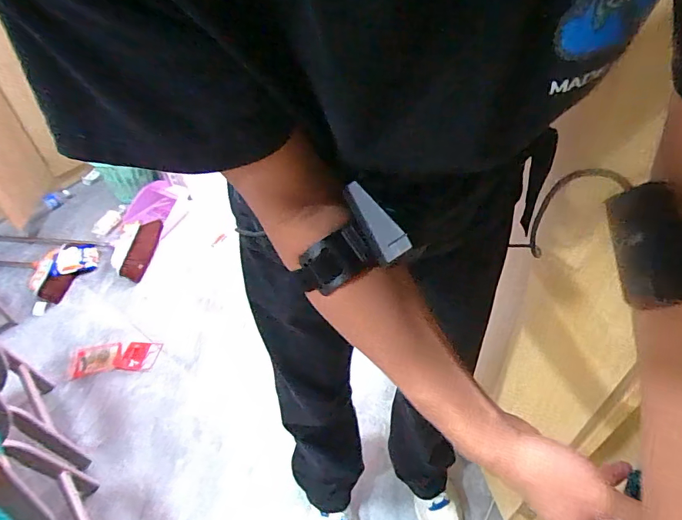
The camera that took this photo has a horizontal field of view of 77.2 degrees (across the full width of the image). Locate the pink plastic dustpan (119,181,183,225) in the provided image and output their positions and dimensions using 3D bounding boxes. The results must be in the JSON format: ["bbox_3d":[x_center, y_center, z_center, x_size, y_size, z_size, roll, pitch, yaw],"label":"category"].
[{"bbox_3d":[-0.794,-0.240,1.802,0.177,0.067,0.225,8,45,12],"label":"pink plastic dustpan"}]

